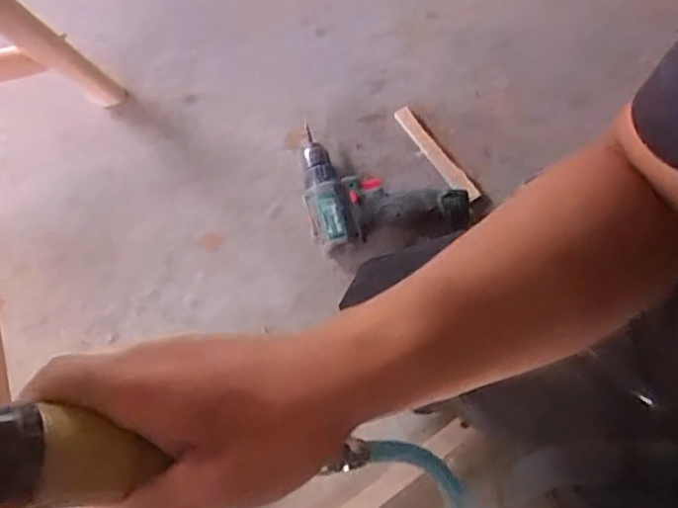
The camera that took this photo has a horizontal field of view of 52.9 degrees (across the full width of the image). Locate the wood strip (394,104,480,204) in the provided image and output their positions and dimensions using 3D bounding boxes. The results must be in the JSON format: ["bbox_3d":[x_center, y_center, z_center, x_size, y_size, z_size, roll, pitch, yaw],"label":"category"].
[{"bbox_3d":[0.130,-0.134,0.914,0.026,0.009,0.162,-33,72,-13],"label":"wood strip"}]

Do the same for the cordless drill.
[{"bbox_3d":[0.056,-0.094,0.889,0.202,0.061,0.188,-6,68,-3],"label":"cordless drill"}]

